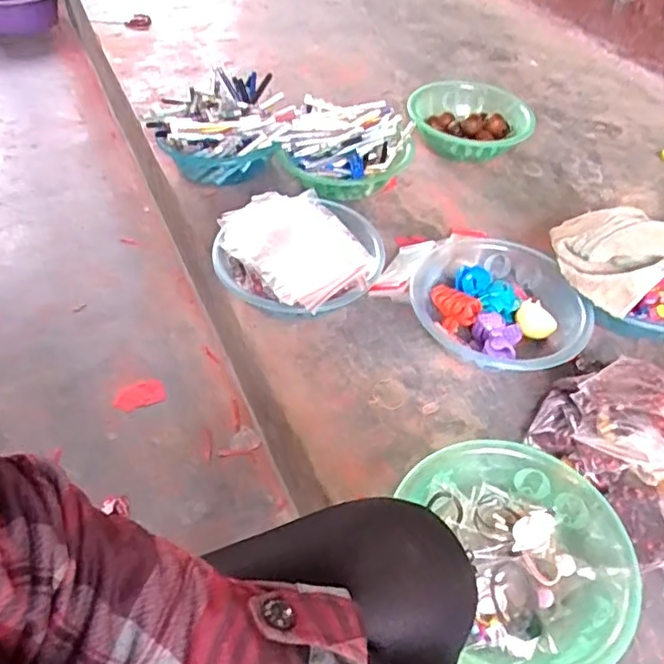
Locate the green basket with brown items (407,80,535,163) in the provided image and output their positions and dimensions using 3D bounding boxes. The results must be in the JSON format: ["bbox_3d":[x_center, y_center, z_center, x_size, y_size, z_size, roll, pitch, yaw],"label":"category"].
[{"bbox_3d":[0.260,-0.396,1.170,0.228,0.074,0.204,3,48,-2],"label":"green basket with brown items"}]

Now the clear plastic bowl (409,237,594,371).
[{"bbox_3d":[0.225,-0.038,0.852,0.222,0.076,0.241,2,48,-2],"label":"clear plastic bowl"}]

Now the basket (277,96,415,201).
[{"bbox_3d":[0.021,-0.311,1.032,0.213,0.138,0.161,16,49,10],"label":"basket"}]

